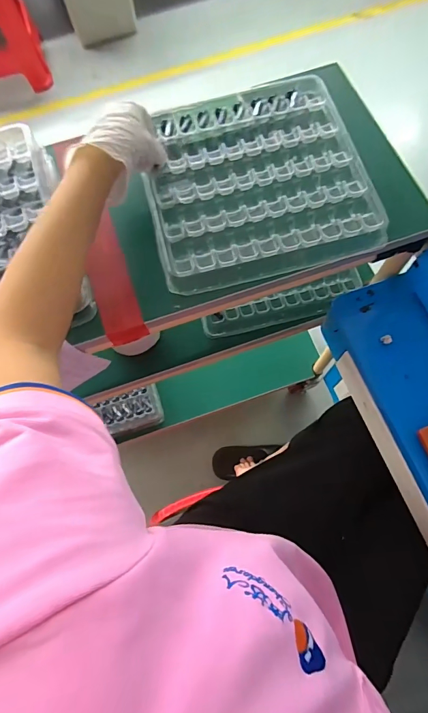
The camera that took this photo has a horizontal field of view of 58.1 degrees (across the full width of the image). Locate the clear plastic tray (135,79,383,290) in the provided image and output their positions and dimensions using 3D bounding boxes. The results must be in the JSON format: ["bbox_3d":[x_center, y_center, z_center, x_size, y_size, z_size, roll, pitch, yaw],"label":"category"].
[{"bbox_3d":[0.045,-0.219,0.473,0.253,0.034,0.256,-15,71,-3],"label":"clear plastic tray"}]

